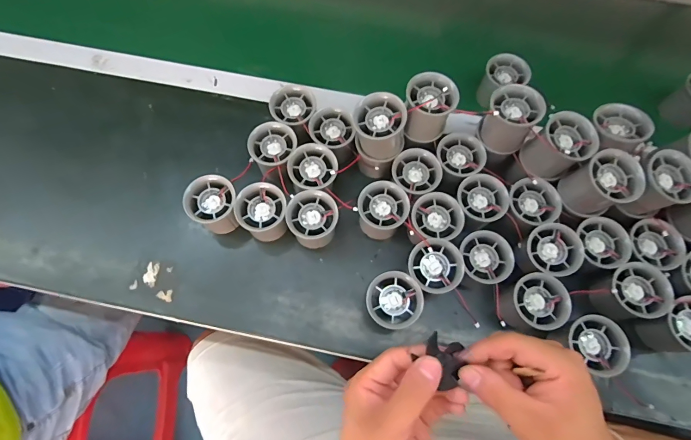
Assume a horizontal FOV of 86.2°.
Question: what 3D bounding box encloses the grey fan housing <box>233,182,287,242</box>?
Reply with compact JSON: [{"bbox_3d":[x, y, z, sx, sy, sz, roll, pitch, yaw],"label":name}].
[{"bbox_3d":[-0.095,-0.007,0.432,0.055,0.061,0.050,0,69,-1],"label":"grey fan housing"}]

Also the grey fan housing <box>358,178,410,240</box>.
[{"bbox_3d":[0.042,-0.008,0.434,0.056,0.062,0.052,0,69,-1],"label":"grey fan housing"}]

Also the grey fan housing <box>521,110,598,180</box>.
[{"bbox_3d":[0.235,-0.078,0.413,0.054,0.064,0.055,0,69,-1],"label":"grey fan housing"}]

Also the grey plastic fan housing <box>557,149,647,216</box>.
[{"bbox_3d":[0.272,-0.035,0.399,0.054,0.065,0.058,-33,73,-12],"label":"grey plastic fan housing"}]

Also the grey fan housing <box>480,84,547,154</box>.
[{"bbox_3d":[0.184,-0.115,0.419,0.056,0.064,0.053,0,69,-1],"label":"grey fan housing"}]

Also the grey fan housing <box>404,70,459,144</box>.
[{"bbox_3d":[0.094,-0.126,0.425,0.054,0.071,0.047,18,70,6],"label":"grey fan housing"}]

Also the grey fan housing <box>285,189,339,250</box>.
[{"bbox_3d":[-0.037,0.002,0.432,0.055,0.064,0.051,0,69,-1],"label":"grey fan housing"}]

